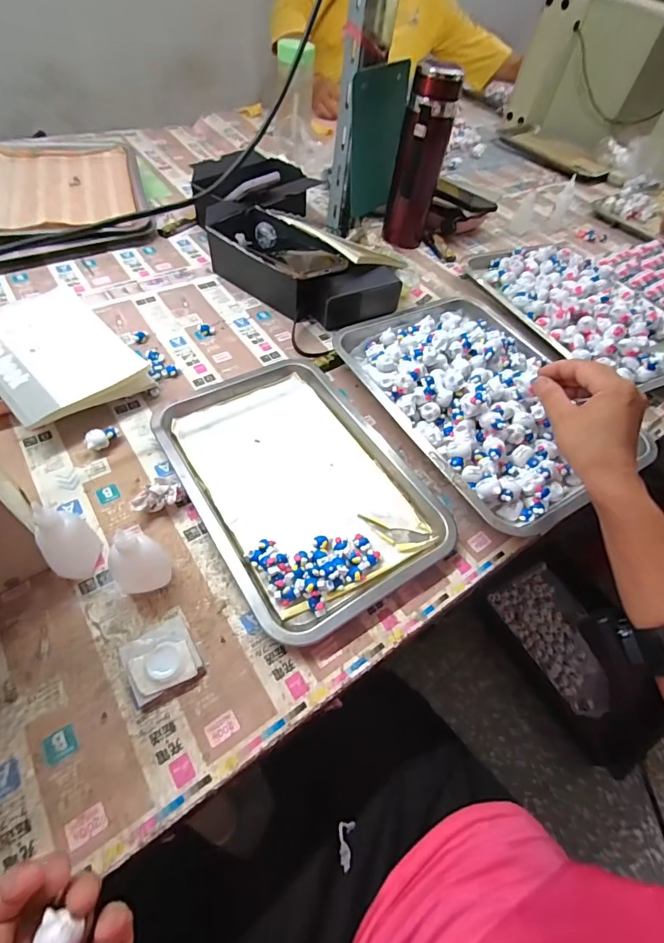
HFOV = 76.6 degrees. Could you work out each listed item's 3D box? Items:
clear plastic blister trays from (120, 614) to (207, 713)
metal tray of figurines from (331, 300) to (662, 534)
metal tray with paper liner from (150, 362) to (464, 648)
[{"bbox_3d":[-0.135,0.149,0.333,0.052,0.015,0.054,-25,59,-20],"label":"clear plastic blister trays"},{"bbox_3d":[0.177,-0.103,0.506,0.247,0.044,0.340,-24,59,-20],"label":"metal tray of figurines"},{"bbox_3d":[-0.035,0.002,0.433,0.207,0.020,0.295,-26,60,-21],"label":"metal tray with paper liner"}]

